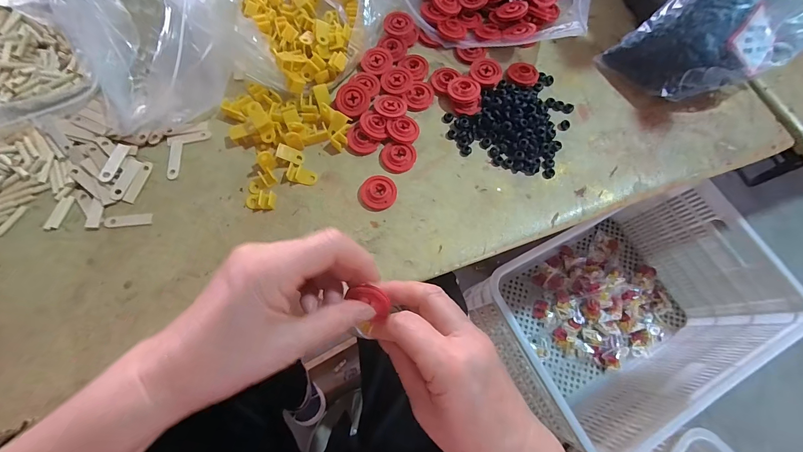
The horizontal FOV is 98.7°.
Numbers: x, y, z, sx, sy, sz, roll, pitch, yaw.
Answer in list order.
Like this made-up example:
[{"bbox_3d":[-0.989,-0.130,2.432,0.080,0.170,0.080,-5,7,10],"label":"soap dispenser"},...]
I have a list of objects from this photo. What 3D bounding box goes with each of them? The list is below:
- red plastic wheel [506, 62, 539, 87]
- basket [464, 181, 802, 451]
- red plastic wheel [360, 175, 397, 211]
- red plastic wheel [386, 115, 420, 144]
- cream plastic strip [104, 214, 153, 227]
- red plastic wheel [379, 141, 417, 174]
[{"bbox_3d":[0.128,-0.159,0.363,0.032,0.009,0.027,25,72,5],"label":"red plastic wheel"},{"bbox_3d":[0.532,0.218,0.869,0.596,0.322,0.412,-25,75,-10],"label":"basket"},{"bbox_3d":[-0.021,-0.031,0.315,0.032,0.008,0.032,1,72,-2],"label":"red plastic wheel"},{"bbox_3d":[0.002,-0.094,0.334,0.031,0.005,0.030,1,72,-2],"label":"red plastic wheel"},{"bbox_3d":[-0.236,-0.005,0.298,0.038,0.004,0.010,-4,72,-4],"label":"cream plastic strip"},{"bbox_3d":[-0.004,-0.066,0.328,0.033,0.006,0.031,1,72,-2],"label":"red plastic wheel"}]

